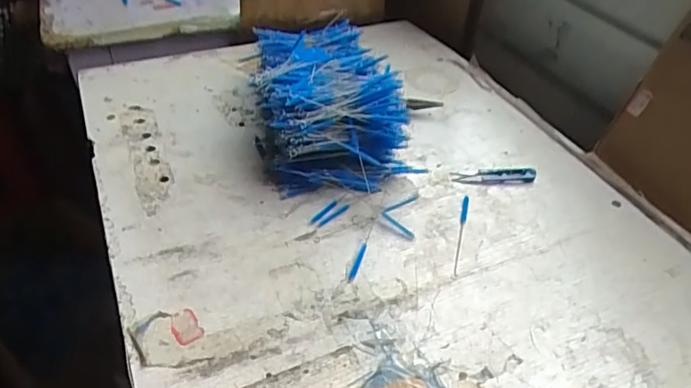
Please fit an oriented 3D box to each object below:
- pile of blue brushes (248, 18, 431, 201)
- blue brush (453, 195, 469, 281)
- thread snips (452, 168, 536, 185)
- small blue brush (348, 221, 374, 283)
[{"bbox_3d":[-0.036,-0.129,0.693,0.168,0.099,0.299,-9,42,-15],"label":"pile of blue brushes"},{"bbox_3d":[0.127,0.045,0.583,0.007,0.004,0.127,12,41,9],"label":"blue brush"},{"bbox_3d":[0.184,-0.023,0.658,0.105,0.005,0.026,0,40,-4],"label":"thread snips"},{"bbox_3d":[0.017,0.058,0.550,0.008,0.004,0.084,14,41,11],"label":"small blue brush"}]

